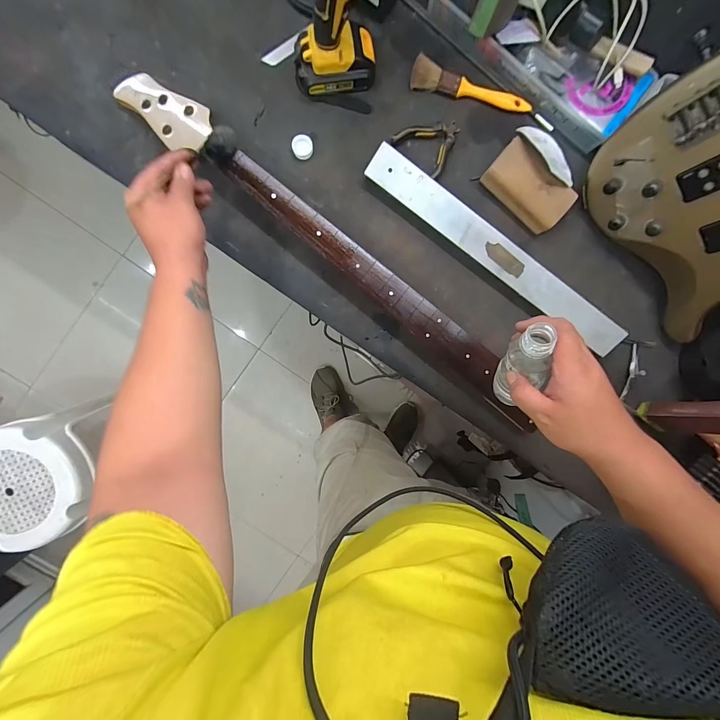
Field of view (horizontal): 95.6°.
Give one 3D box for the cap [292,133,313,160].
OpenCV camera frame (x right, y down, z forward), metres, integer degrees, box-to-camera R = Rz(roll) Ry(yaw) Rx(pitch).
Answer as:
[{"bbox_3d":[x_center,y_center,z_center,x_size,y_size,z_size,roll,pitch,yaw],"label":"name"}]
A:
[{"bbox_3d":[-0.088,-0.326,0.499,0.030,0.011,0.031,0,93,-3],"label":"cap"}]

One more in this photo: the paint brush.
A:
[{"bbox_3d":[0.174,-0.422,0.504,0.192,0.030,0.036,10,93,-3],"label":"paint brush"}]

